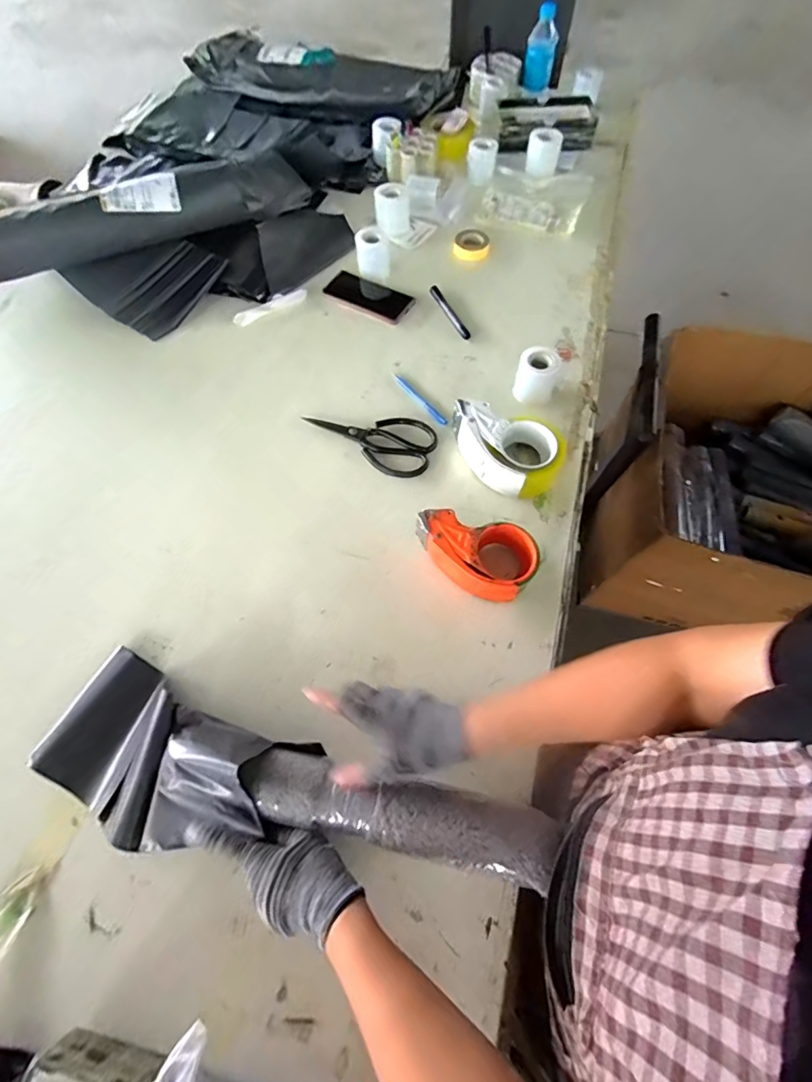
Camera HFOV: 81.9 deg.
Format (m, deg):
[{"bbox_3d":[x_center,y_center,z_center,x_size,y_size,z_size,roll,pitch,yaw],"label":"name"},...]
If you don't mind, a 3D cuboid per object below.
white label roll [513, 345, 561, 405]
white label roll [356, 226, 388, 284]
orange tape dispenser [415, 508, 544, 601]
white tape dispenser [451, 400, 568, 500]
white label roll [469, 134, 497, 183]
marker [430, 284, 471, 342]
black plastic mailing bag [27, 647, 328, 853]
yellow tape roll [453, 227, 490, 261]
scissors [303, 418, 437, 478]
[{"bbox_3d":[0.206,-0.261,0.734,0.064,0.059,0.053,12,65,6],"label":"white label roll"},{"bbox_3d":[-0.062,-0.529,0.862,0.055,0.063,0.050,-18,65,-8],"label":"white label roll"},{"bbox_3d":[0.087,0.019,0.607,0.156,0.056,0.091,12,65,7],"label":"orange tape dispenser"},{"bbox_3d":[0.138,-0.134,0.683,0.175,0.059,0.096,26,67,13],"label":"white tape dispenser"},{"bbox_3d":[0.161,-0.808,0.989,0.056,0.065,0.051,6,64,3],"label":"white label roll"},{"bbox_3d":[0.078,-0.412,0.846,0.017,0.020,0.139,-24,66,-11],"label":"marker"},{"bbox_3d":[-0.255,0.231,0.492,0.262,0.080,0.154,23,66,11],"label":"black plastic mailing bag"},{"bbox_3d":[0.128,-0.577,0.909,0.068,0.022,0.079,6,64,3],"label":"yellow tape roll"},{"bbox_3d":[-0.058,-0.167,0.731,0.207,0.006,0.103,20,66,10],"label":"scissors"}]

